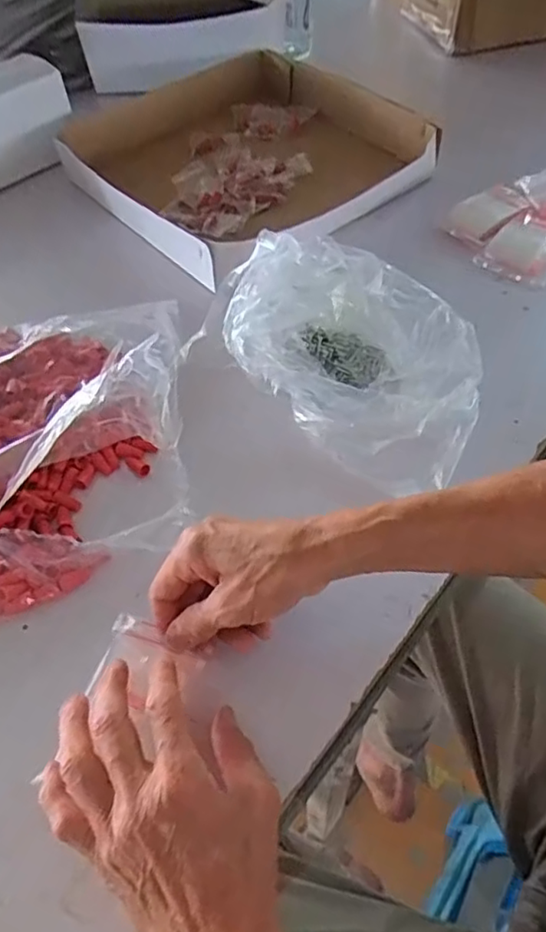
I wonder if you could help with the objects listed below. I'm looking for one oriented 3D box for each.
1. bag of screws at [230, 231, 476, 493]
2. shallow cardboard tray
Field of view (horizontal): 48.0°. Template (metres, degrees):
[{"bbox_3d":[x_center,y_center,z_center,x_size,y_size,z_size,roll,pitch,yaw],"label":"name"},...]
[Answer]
[{"bbox_3d":[0.070,-0.102,0.525,0.249,0.077,0.165,34,63,25],"label":"bag of screws"},{"bbox_3d":[-0.048,-0.390,0.780,0.350,0.085,0.438,-35,59,-20],"label":"shallow cardboard tray"}]

